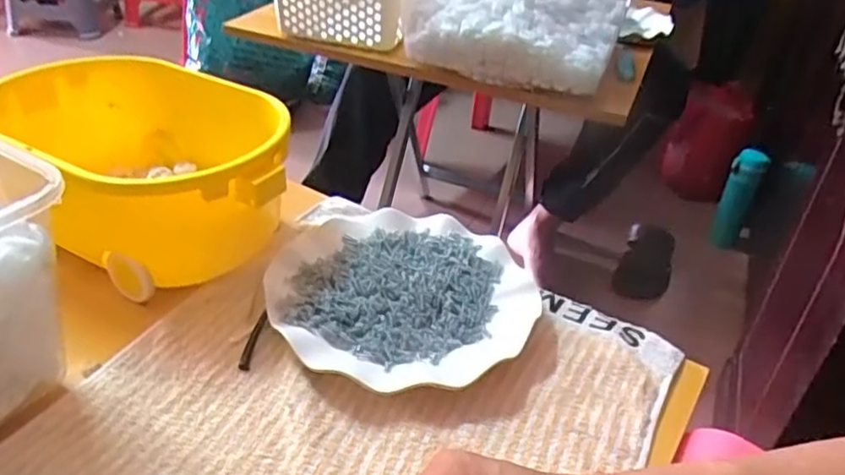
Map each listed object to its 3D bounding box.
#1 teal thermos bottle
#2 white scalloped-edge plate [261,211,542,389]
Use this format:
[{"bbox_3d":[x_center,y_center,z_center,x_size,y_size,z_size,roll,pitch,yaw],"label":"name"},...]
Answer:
[{"bbox_3d":[0.704,-0.083,1.469,0.065,0.215,0.084,22,38,24],"label":"teal thermos bottle"},{"bbox_3d":[-0.015,0.035,0.481,0.182,0.025,0.194,3,34,-2],"label":"white scalloped-edge plate"}]

